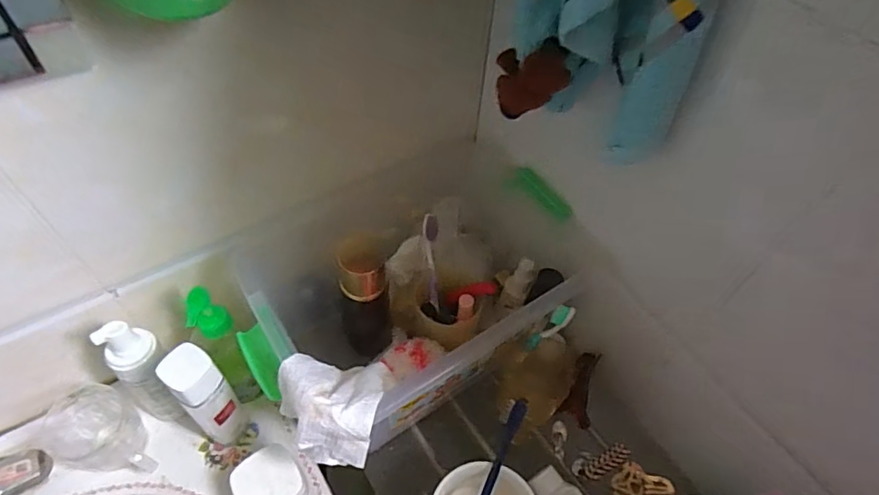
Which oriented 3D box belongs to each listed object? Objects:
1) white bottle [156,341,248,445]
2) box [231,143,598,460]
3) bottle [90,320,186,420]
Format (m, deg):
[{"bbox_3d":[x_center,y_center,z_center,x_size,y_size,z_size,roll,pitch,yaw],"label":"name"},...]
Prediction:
[{"bbox_3d":[-0.226,0.152,0.508,0.039,0.164,0.042,32,58,19],"label":"white bottle"},{"bbox_3d":[-0.038,0.062,0.590,0.290,0.167,0.229,-25,58,-20],"label":"box"},{"bbox_3d":[-0.297,0.128,0.519,0.047,0.163,0.048,-3,54,-6],"label":"bottle"}]

